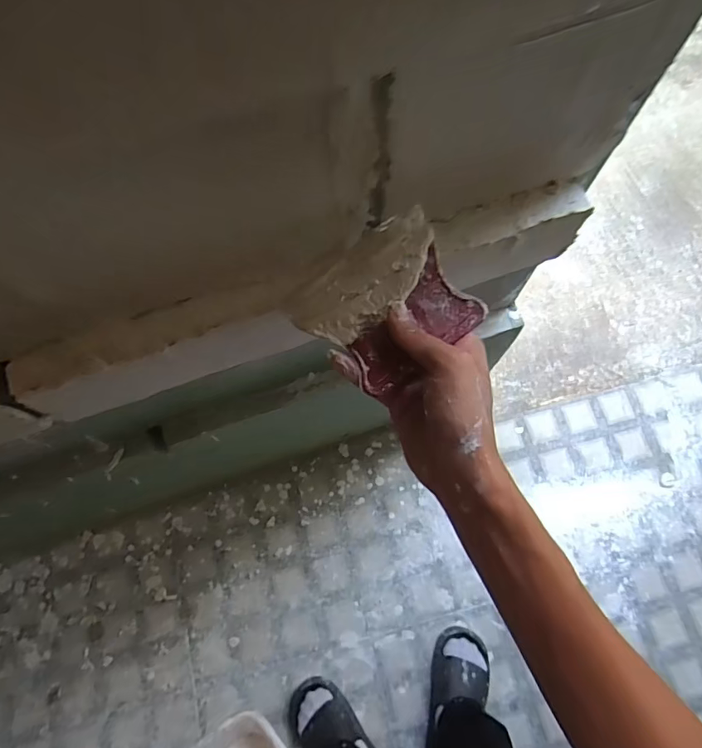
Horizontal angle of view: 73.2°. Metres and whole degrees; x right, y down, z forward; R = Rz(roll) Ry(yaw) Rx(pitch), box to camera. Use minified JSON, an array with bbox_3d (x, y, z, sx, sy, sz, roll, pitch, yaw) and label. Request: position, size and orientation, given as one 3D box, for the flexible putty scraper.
[{"bbox_3d":[0.026,-0.051,0.330,0.110,0.020,0.099,-33,78,-8],"label":"flexible putty scraper"}]

